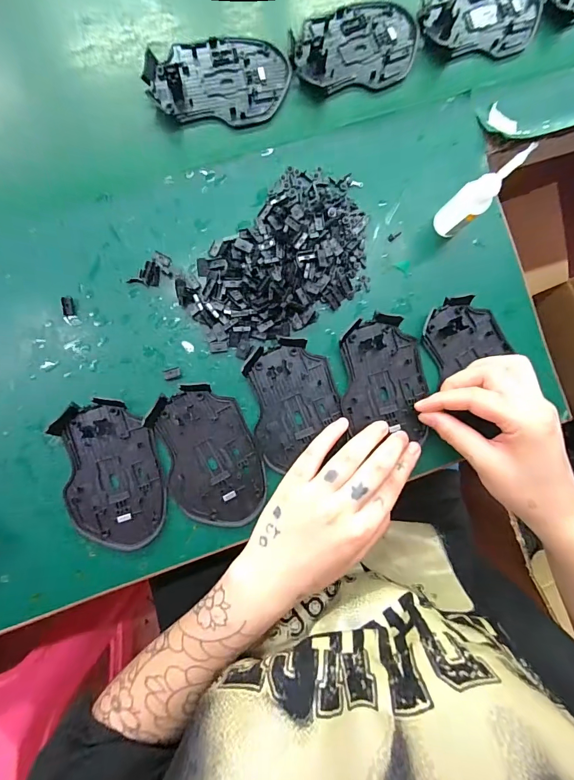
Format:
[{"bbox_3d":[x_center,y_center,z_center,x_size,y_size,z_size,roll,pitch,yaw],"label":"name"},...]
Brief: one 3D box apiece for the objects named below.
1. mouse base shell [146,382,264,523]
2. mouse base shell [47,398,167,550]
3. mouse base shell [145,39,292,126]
[{"bbox_3d":[-0.061,0.054,0.291,0.072,0.011,0.112,-20,90,-5],"label":"mouse base shell"},{"bbox_3d":[-0.135,0.066,0.285,0.071,0.011,0.112,-7,89,-5],"label":"mouse base shell"},{"bbox_3d":[-0.056,-0.258,0.305,0.113,0.009,0.071,0,88,-5],"label":"mouse base shell"}]

